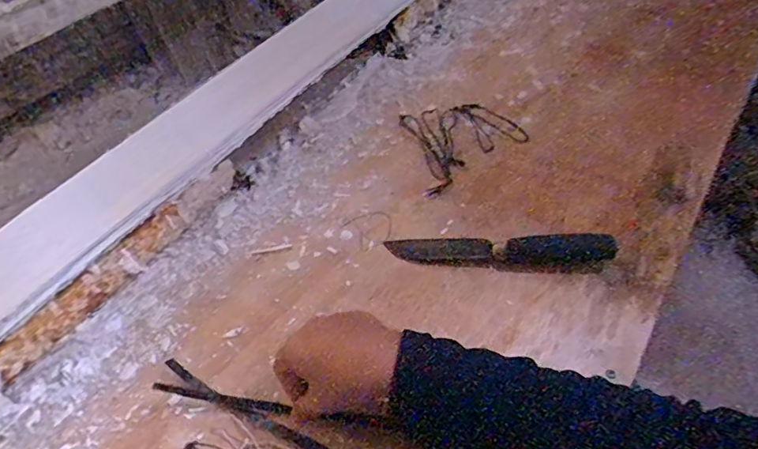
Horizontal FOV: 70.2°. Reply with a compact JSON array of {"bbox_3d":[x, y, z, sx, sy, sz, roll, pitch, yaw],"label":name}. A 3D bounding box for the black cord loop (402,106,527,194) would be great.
[{"bbox_3d":[0.108,-0.103,0.660,0.142,0.012,0.147,-15,46,-5],"label":"black cord loop"}]

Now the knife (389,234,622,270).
[{"bbox_3d":[0.117,0.026,0.529,0.213,0.026,0.031,1,47,10],"label":"knife"}]

